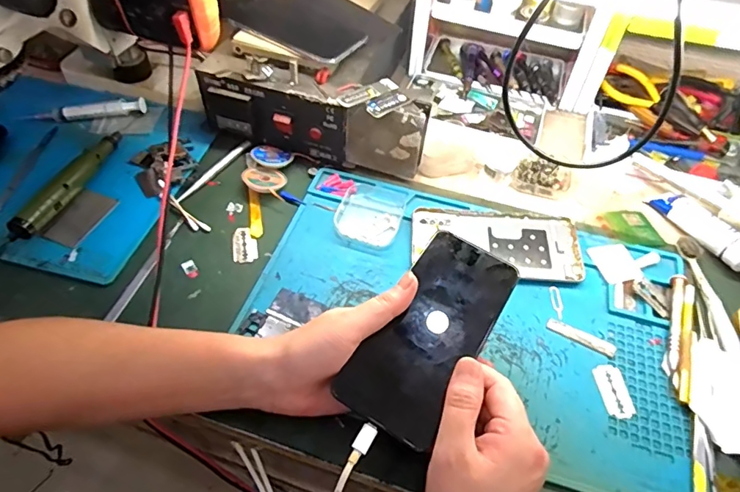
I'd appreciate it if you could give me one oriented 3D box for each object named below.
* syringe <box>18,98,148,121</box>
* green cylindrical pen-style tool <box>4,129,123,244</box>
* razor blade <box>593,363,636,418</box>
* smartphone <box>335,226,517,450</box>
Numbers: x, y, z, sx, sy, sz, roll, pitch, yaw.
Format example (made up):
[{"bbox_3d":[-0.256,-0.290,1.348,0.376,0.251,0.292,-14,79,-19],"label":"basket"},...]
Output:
[{"bbox_3d":[-0.330,-0.156,0.554,0.133,0.016,0.014,-9,53,-10],"label":"syringe"},{"bbox_3d":[-0.298,-0.068,0.477,0.019,0.023,0.160,11,52,6],"label":"green cylindrical pen-style tool"},{"bbox_3d":[0.197,0.116,0.387,0.023,0.004,0.044,-3,52,-5],"label":"razor blade"},{"bbox_3d":[0.045,0.059,0.346,0.070,0.015,0.156,29,62,18],"label":"smartphone"}]

